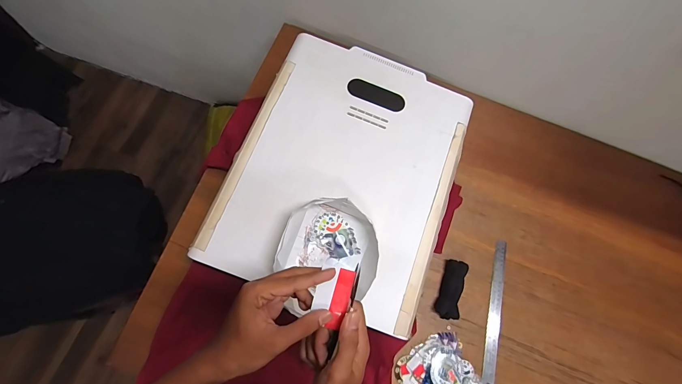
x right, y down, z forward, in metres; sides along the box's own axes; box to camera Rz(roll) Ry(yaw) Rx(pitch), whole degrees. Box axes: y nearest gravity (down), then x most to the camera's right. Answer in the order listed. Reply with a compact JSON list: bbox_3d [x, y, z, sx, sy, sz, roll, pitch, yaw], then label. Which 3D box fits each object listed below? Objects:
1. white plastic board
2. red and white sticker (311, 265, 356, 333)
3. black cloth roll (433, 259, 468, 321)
[{"bbox_3d":[0.015,-0.047,0.611,0.393,0.040,0.493,21,72,-2],"label":"white plastic board"},{"bbox_3d":[-0.010,0.118,0.367,0.038,0.004,0.068,17,83,9],"label":"red and white sticker"},{"bbox_3d":[0.248,0.218,0.722,0.045,0.035,0.126,20,72,-2],"label":"black cloth roll"}]

